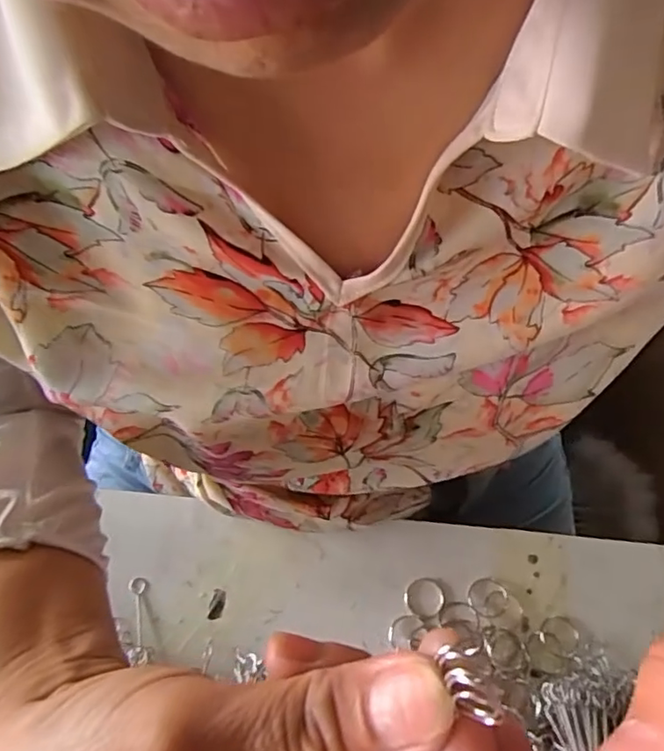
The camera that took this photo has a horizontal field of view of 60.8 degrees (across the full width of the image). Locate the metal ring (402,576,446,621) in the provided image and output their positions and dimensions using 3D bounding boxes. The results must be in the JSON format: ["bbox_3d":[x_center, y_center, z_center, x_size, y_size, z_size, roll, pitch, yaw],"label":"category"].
[{"bbox_3d":[0.060,0.144,0.365,0.026,0.004,0.026,0,66,0],"label":"metal ring"}]

